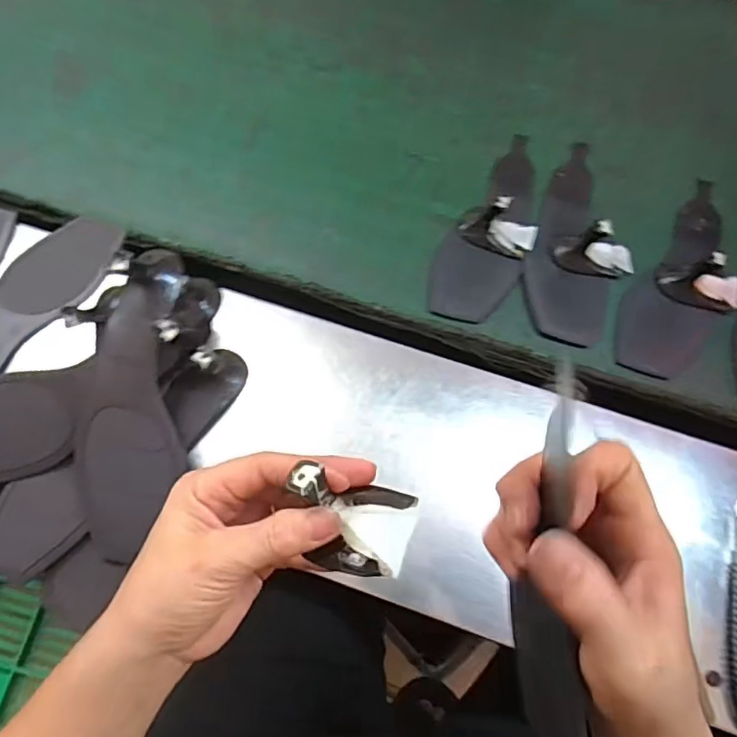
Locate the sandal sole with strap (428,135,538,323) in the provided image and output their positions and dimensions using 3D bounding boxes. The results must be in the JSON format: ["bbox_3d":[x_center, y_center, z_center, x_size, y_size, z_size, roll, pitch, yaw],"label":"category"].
[{"bbox_3d":[0.121,-0.150,0.535,0.085,0.043,0.229,22,65,9],"label":"sandal sole with strap"}]

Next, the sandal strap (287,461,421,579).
[{"bbox_3d":[-0.008,0.073,0.265,0.058,0.027,0.042,9,64,3],"label":"sandal strap"}]

